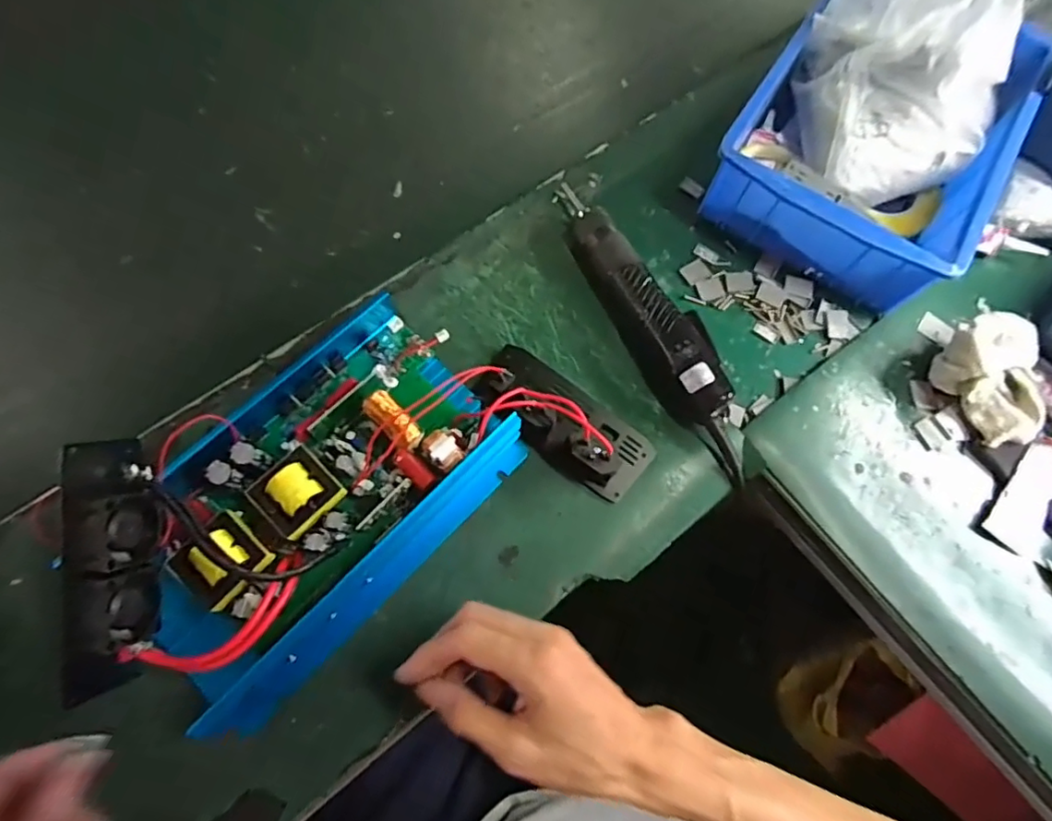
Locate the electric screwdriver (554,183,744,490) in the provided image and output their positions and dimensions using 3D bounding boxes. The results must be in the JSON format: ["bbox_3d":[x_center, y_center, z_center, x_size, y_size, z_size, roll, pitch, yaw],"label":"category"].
[{"bbox_3d":[0.102,-0.078,0.465,0.056,0.037,0.306,-25,74,-12],"label":"electric screwdriver"}]

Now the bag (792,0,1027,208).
[{"bbox_3d":[0.308,-0.285,0.448,0.127,0.131,0.170,1,70,-3],"label":"bag"}]

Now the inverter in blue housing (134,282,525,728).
[{"bbox_3d":[-0.137,0.052,0.387,0.162,0.063,0.255,42,73,11],"label":"inverter in blue housing"}]

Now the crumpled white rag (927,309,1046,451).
[{"bbox_3d":[0.364,-0.023,0.441,0.064,0.049,0.097,-12,72,-8],"label":"crumpled white rag"}]

